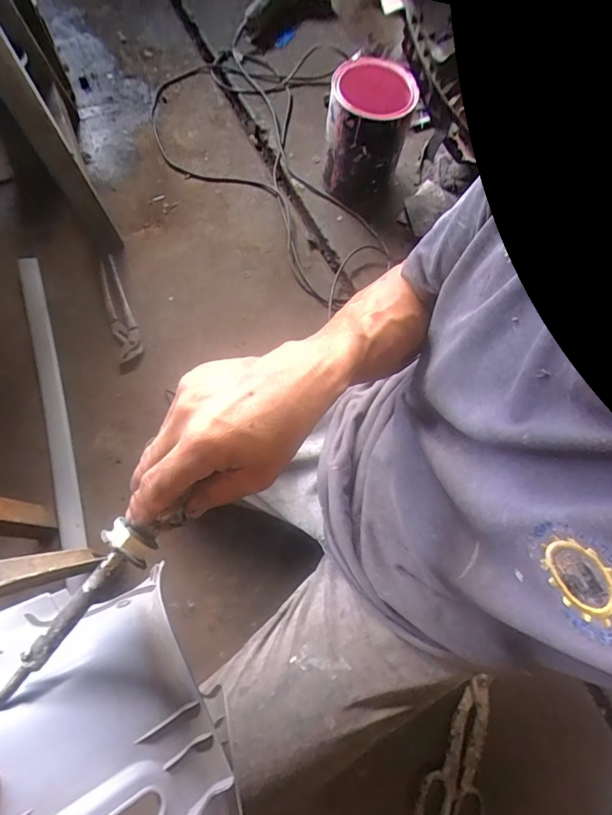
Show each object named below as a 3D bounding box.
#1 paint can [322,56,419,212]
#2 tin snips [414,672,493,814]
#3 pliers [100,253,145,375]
[{"bbox_3d":[0.117,-0.534,0.875,0.154,0.197,0.154,11,70,2],"label":"paint can"},{"bbox_3d":[0.230,0.496,0.623,0.085,0.013,0.214,25,73,12],"label":"tin snips"},{"bbox_3d":[-0.361,-0.188,0.857,0.050,0.018,0.254,-16,71,-8],"label":"pliers"}]

